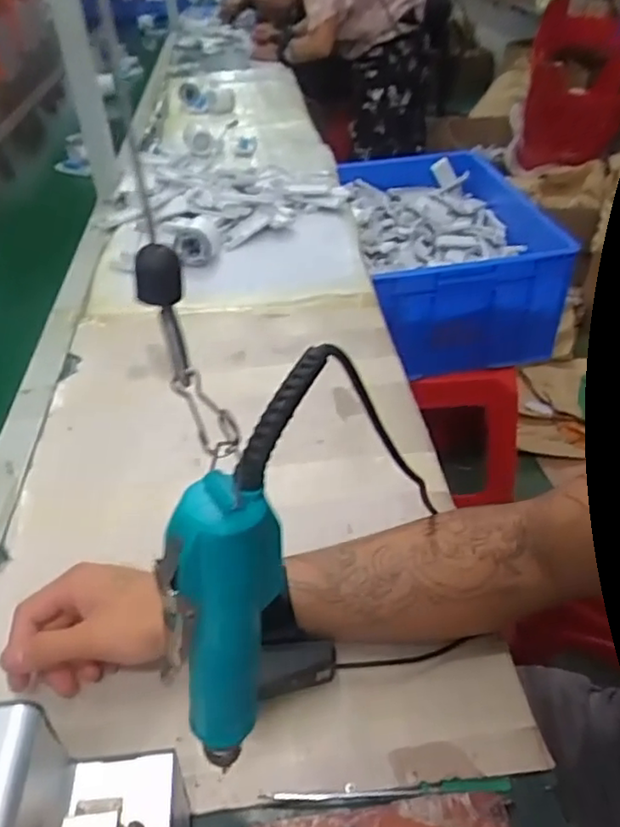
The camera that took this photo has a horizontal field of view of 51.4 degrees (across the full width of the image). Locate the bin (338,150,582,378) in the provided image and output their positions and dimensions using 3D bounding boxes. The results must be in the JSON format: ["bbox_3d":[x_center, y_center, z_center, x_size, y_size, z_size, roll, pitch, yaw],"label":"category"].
[{"bbox_3d":[0.277,-0.329,1.326,0.359,0.211,0.531,-5,40,-3],"label":"bin"}]

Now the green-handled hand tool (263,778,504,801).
[{"bbox_3d":[0.048,0.232,0.397,0.151,0.009,0.009,-3,40,0],"label":"green-handled hand tool"}]

